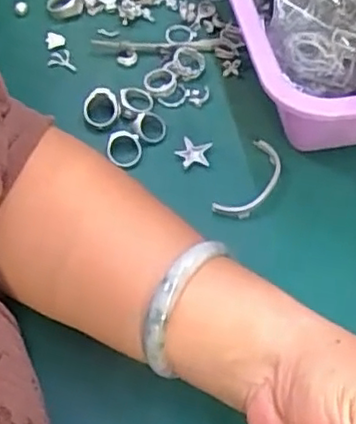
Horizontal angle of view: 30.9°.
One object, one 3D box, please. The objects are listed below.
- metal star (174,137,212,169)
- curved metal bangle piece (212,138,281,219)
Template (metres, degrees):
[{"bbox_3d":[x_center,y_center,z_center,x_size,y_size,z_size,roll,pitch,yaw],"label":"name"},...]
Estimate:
[{"bbox_3d":[0.010,-0.040,0.438,0.023,0.008,0.021,6,58,6],"label":"metal star"},{"bbox_3d":[0.049,-0.019,0.425,0.027,0.008,0.063,27,62,18],"label":"curved metal bangle piece"}]

